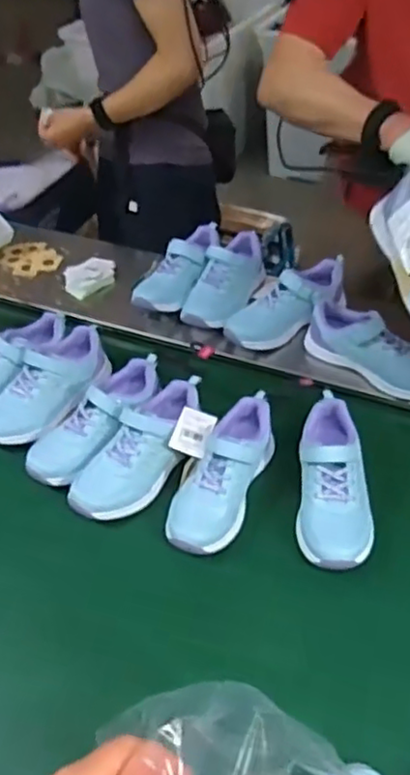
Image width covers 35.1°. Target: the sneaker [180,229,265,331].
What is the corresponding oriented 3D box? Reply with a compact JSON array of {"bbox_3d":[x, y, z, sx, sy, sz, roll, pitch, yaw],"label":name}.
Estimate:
[{"bbox_3d":[0.041,-0.192,1.130,0.085,0.073,0.219,15,44,19],"label":"sneaker"}]

